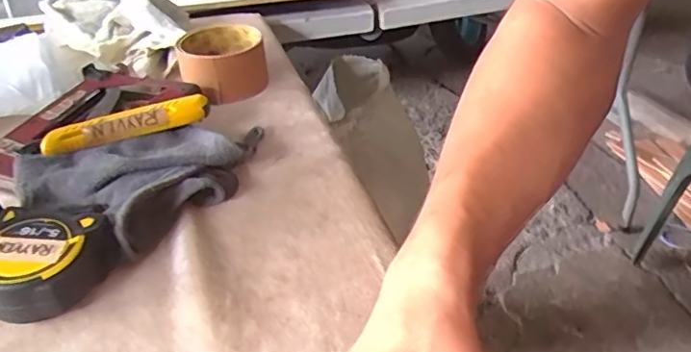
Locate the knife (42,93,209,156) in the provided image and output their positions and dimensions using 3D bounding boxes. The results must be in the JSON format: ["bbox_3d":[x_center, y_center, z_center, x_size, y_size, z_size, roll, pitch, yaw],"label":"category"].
[{"bbox_3d":[-0.173,-0.043,0.442,0.128,0.016,0.024,-19,38,-23],"label":"knife"}]

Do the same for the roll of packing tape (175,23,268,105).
[{"bbox_3d":[-0.123,-0.114,0.560,0.082,0.052,0.084,-3,34,2],"label":"roll of packing tape"}]

